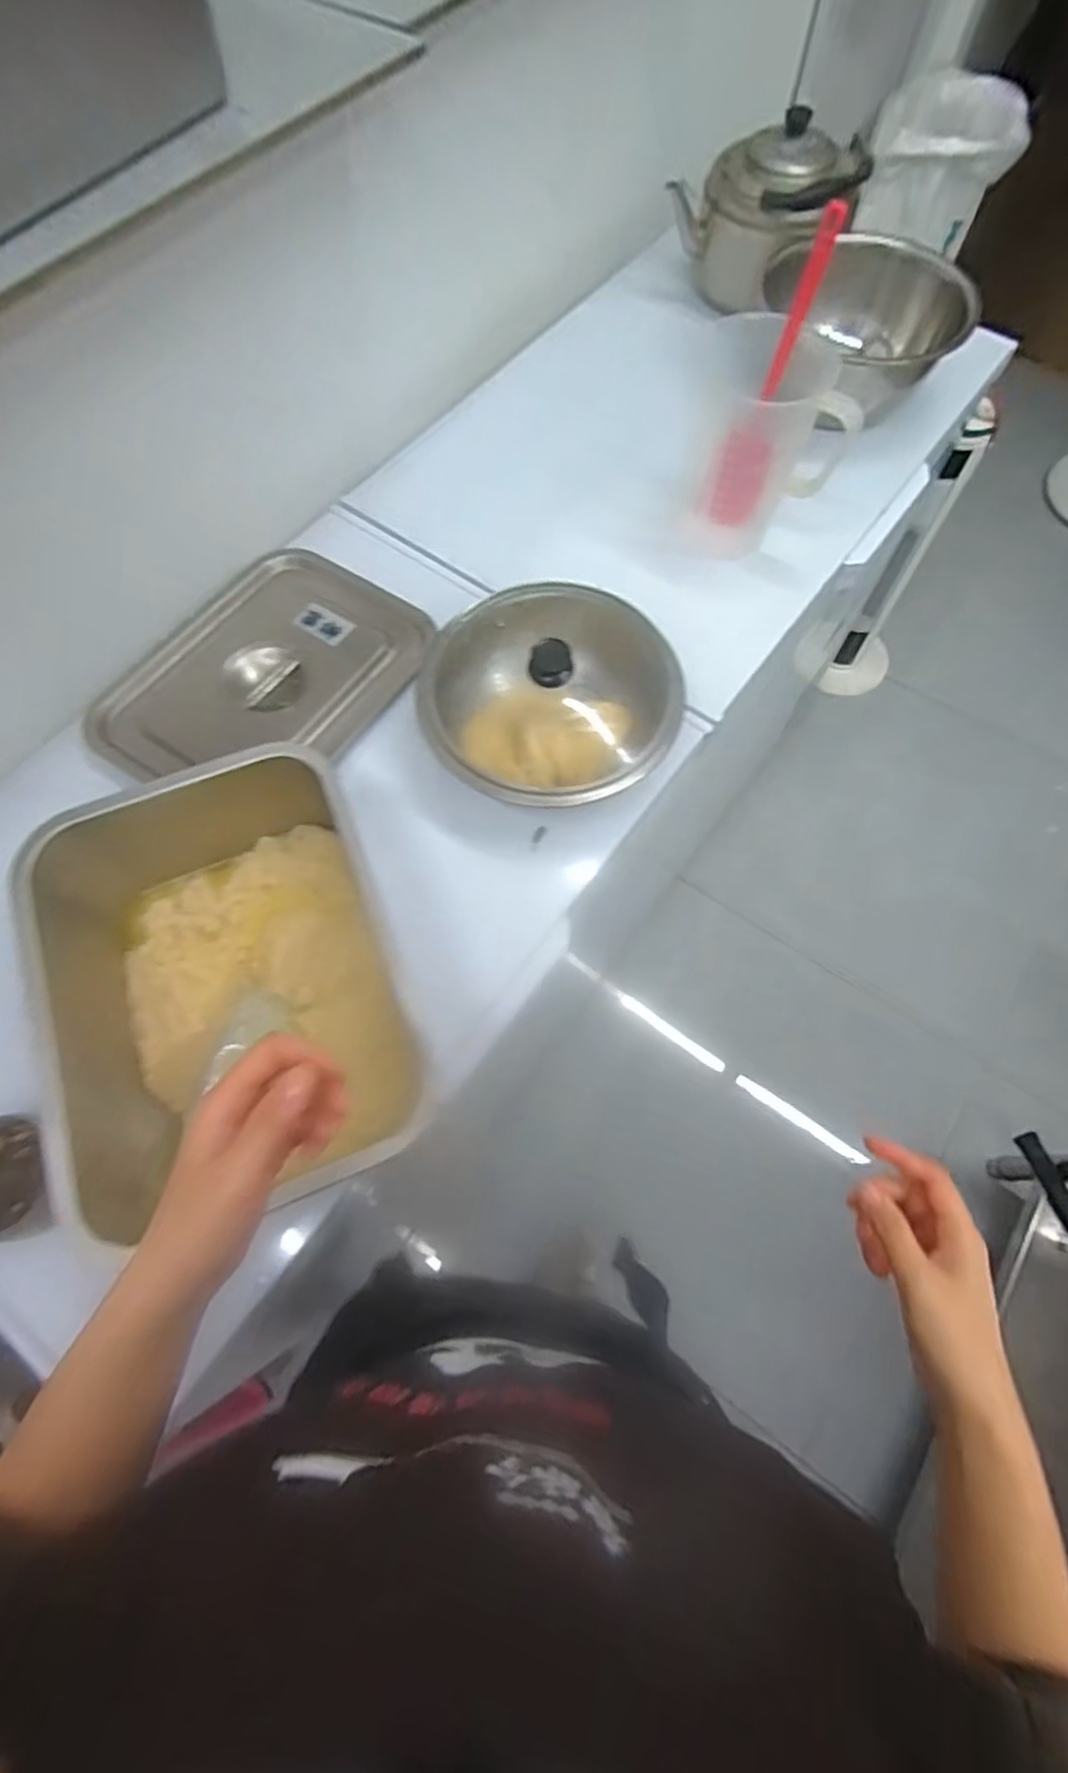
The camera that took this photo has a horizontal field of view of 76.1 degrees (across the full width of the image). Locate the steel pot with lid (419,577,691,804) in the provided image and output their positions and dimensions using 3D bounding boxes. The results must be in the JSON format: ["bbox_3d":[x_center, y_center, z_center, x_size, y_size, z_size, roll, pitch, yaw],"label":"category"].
[{"bbox_3d":[0.016,-0.193,0.694,0.249,0.105,0.223,30,71,13],"label":"steel pot with lid"}]

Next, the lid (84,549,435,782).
[{"bbox_3d":[-0.291,-0.237,0.765,0.262,0.031,0.333,26,70,11],"label":"lid"}]

